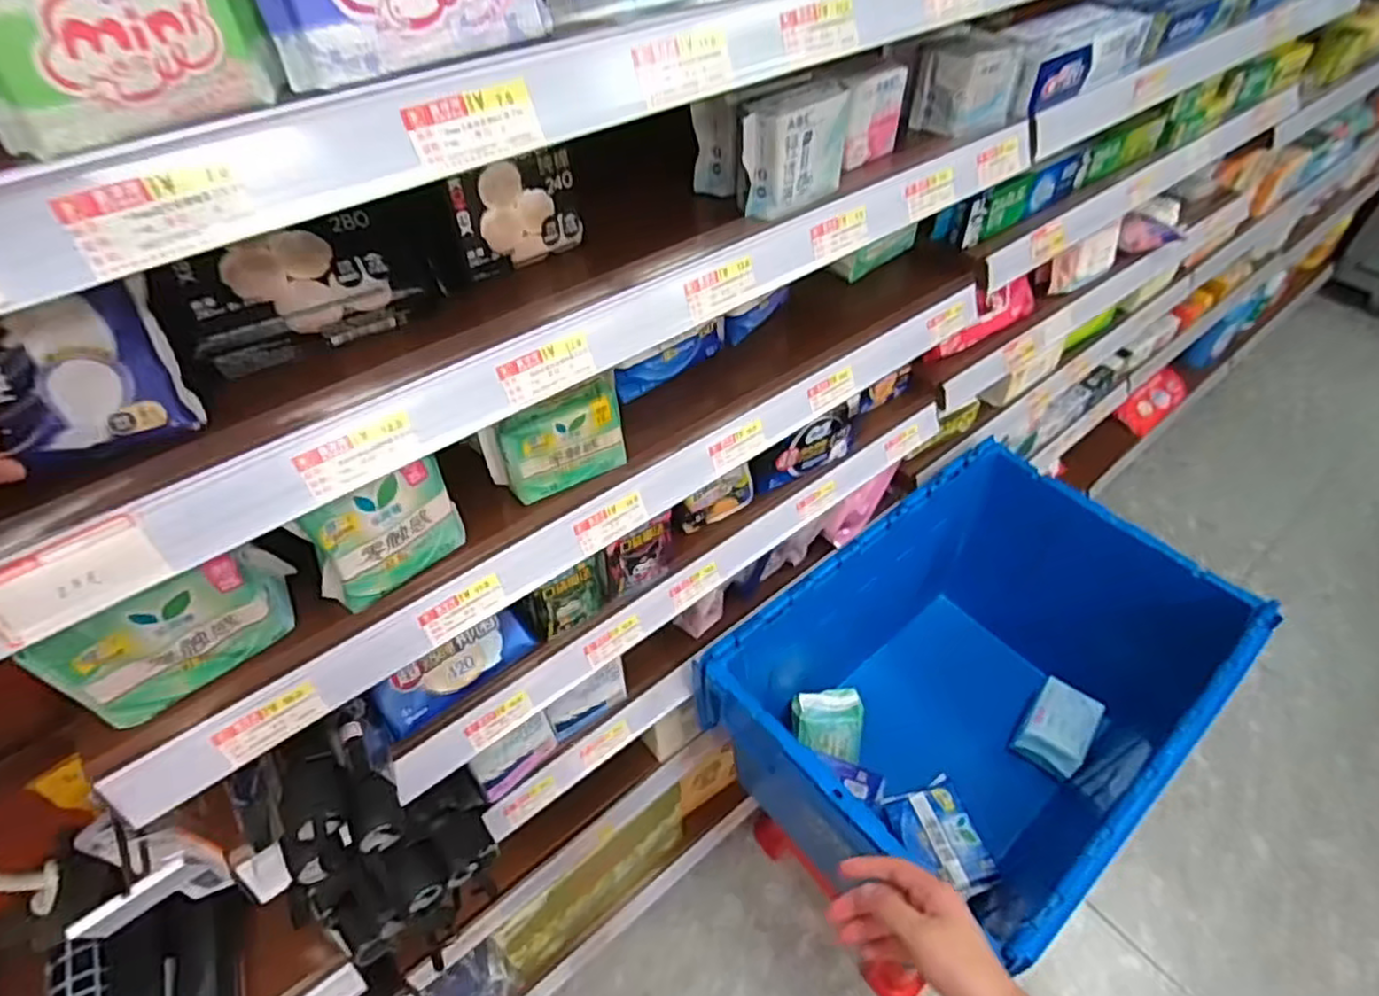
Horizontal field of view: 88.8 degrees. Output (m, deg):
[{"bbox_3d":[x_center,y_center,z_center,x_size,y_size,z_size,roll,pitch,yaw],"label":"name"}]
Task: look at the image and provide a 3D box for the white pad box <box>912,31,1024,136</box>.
[{"bbox_3d":[0.258,-0.384,0.644,0.084,0.075,0.056,-27,53,-23],"label":"white pad box"}]

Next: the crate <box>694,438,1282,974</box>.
[{"bbox_3d":[0.385,0.274,0.981,0.631,0.406,0.415,-31,55,-26],"label":"crate"}]

